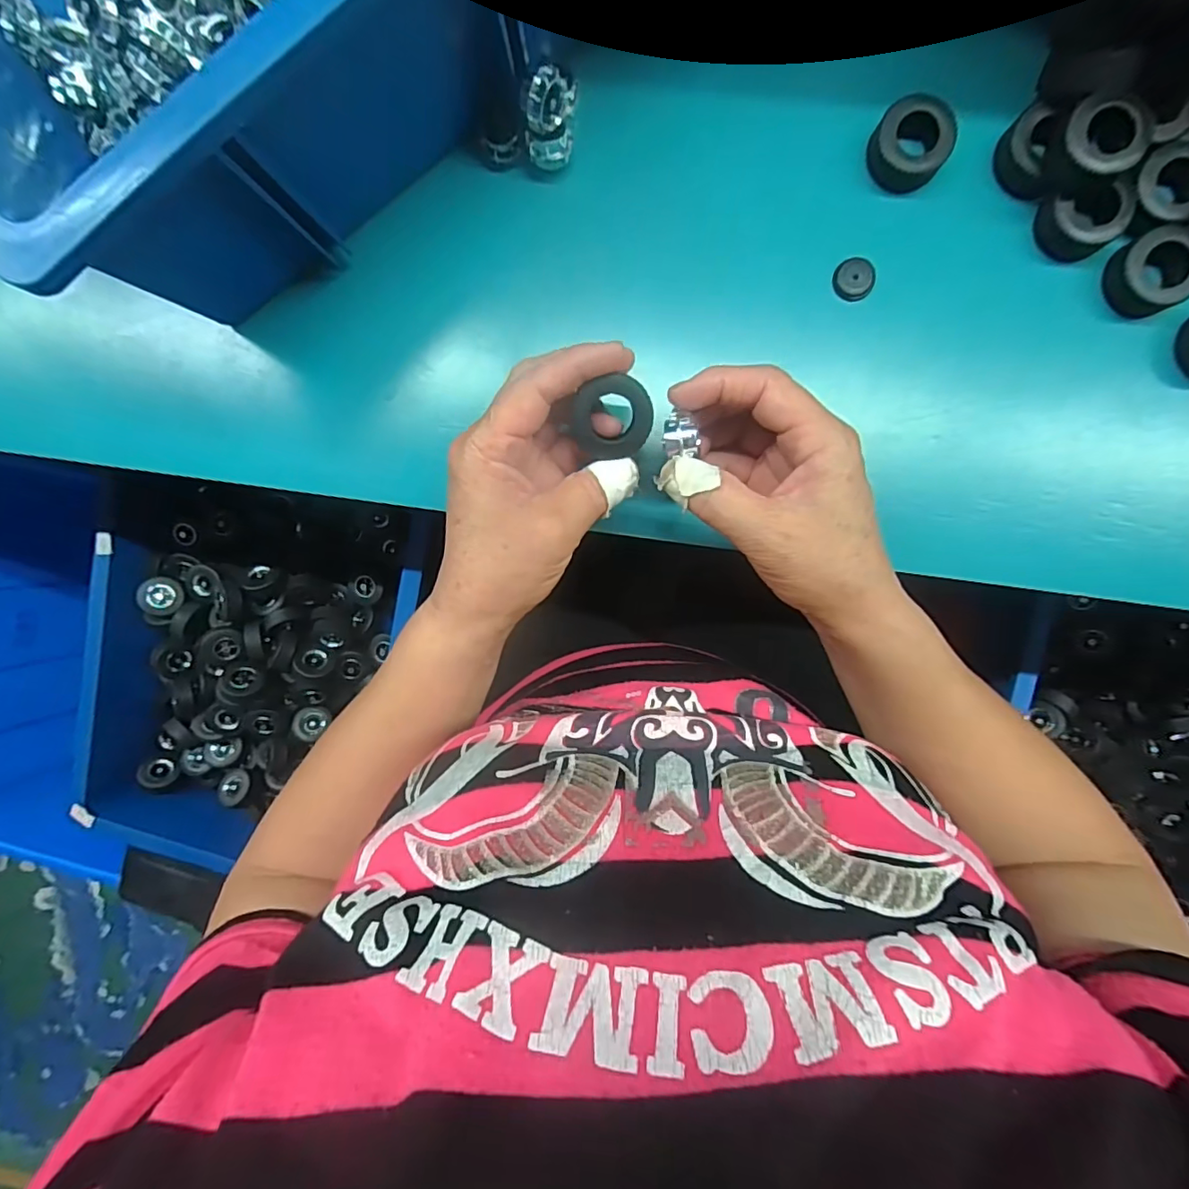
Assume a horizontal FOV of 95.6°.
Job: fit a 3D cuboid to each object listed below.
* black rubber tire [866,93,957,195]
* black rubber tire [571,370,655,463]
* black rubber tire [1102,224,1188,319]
[{"bbox_3d":[0.163,-0.233,0.279,0.038,0.014,0.038,0,97,3],"label":"black rubber tire"},{"bbox_3d":[0.009,-0.081,0.248,0.034,0.010,0.032,-6,96,4],"label":"black rubber tire"},{"bbox_3d":[0.283,-0.163,0.272,0.031,0.022,0.038,-21,95,5],"label":"black rubber tire"}]

